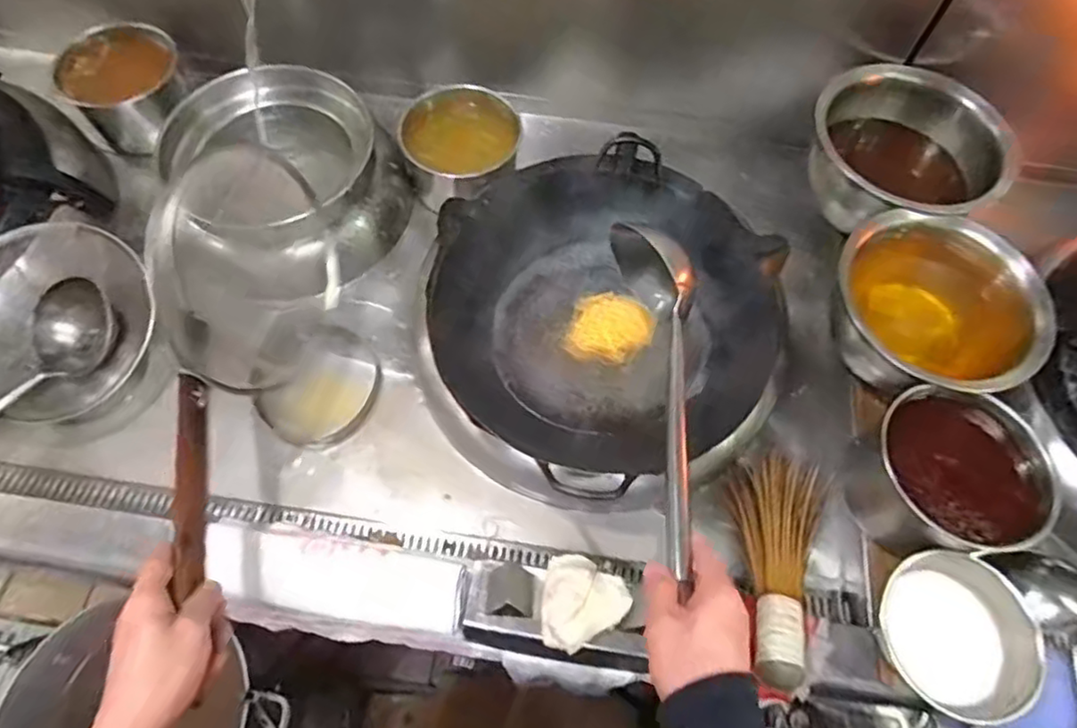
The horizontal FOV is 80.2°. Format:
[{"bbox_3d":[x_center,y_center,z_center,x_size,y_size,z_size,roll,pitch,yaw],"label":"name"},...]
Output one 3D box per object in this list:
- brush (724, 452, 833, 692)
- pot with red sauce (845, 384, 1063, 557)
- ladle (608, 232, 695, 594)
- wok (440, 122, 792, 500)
[{"bbox_3d":[0.287,0.235,0.762,0.107,0.061,0.286,15,44,5],"label":"brush"},{"bbox_3d":[0.486,0.137,0.772,0.162,0.137,0.186,-11,63,-8],"label":"pot with red sauce"},{"bbox_3d":[0.120,0.013,0.656,0.085,0.084,0.426,5,55,0],"label":"ladle"},{"bbox_3d":[0.101,-0.079,0.864,0.436,0.116,0.447,1,62,-2],"label":"wok"}]

